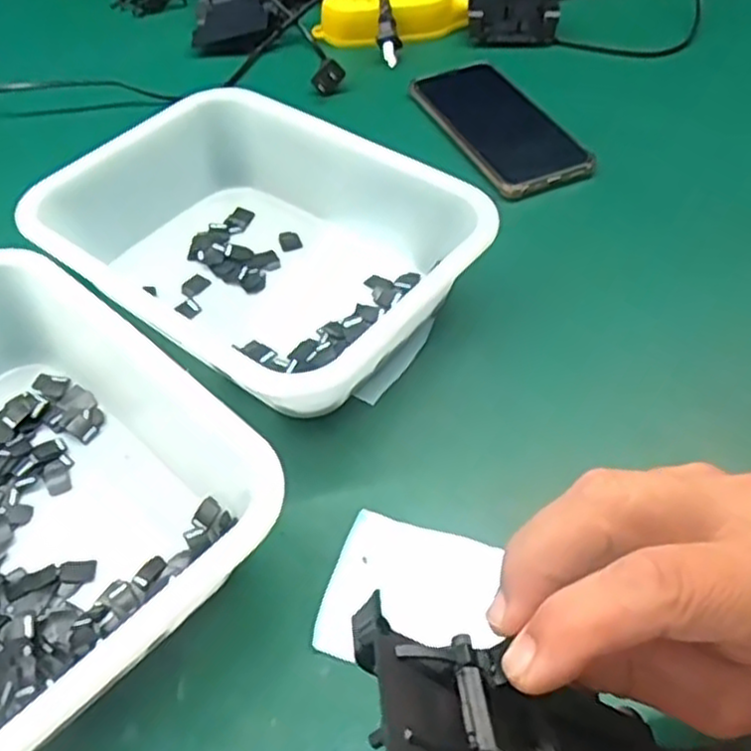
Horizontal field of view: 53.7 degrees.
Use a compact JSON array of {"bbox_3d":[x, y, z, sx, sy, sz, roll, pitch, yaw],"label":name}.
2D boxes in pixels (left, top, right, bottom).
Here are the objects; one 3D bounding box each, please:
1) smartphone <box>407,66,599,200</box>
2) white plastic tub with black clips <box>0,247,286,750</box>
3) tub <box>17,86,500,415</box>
[{"bbox_3d":[0.094,-0.191,0.566,0.075,0.013,0.158,-19,53,-13],"label":"smartphone"},{"bbox_3d":[-0.180,0.050,0.348,0.239,0.062,0.183,35,60,26],"label":"white plastic tub with black clips"},{"bbox_3d":[-0.074,-0.080,0.449,0.233,0.060,0.172,30,58,24],"label":"tub"}]

